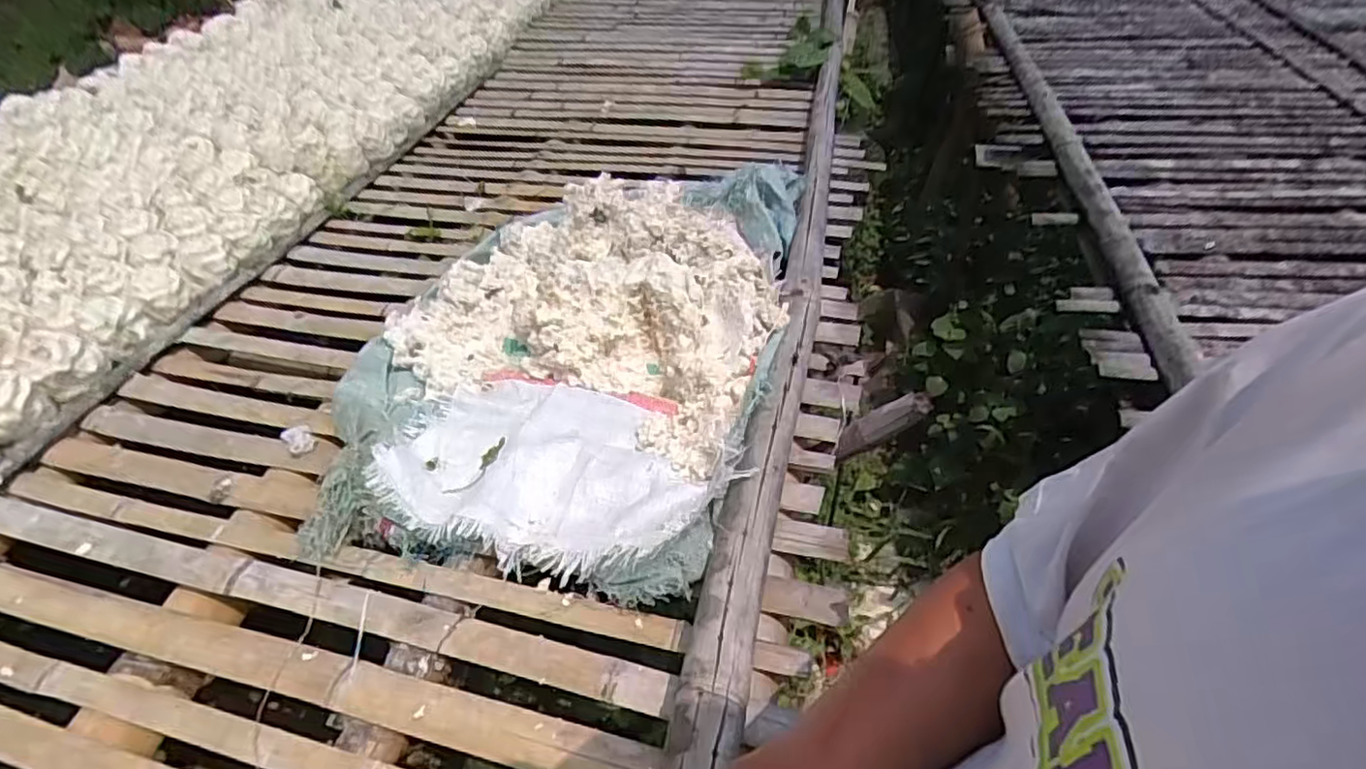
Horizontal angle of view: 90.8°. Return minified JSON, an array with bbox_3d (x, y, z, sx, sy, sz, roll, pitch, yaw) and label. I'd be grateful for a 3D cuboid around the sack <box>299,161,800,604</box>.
[{"bbox_3d":[-0.150,-0.097,0.945,0.557,0.145,0.768,6,43,12],"label":"sack"}]

